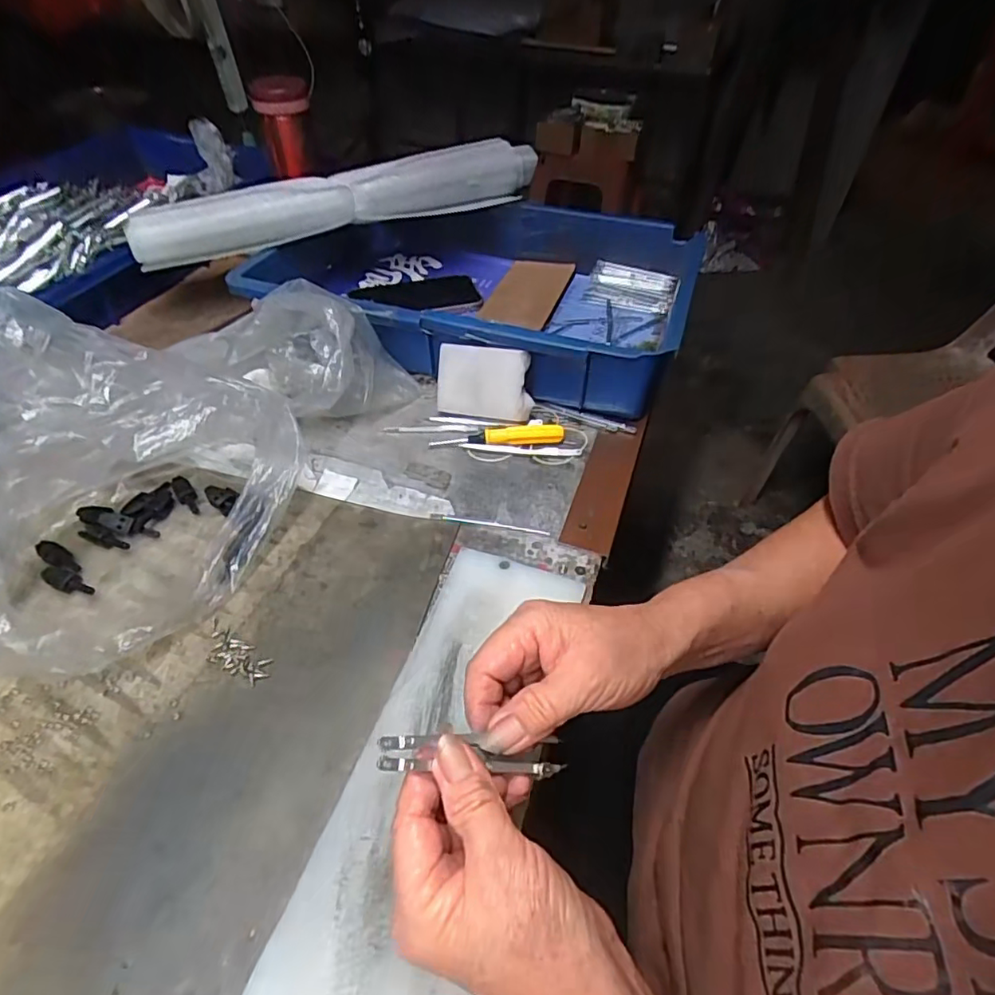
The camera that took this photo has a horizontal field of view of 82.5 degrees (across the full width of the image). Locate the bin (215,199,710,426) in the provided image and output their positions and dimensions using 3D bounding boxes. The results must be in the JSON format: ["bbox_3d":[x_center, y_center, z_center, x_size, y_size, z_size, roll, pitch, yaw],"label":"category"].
[{"bbox_3d":[-0.024,-0.222,0.613,0.426,0.092,0.274,14,47,12],"label":"bin"}]

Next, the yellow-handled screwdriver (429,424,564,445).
[{"bbox_3d":[0.000,-0.053,0.500,0.115,0.018,0.015,-2,46,-4],"label":"yellow-handled screwdriver"}]

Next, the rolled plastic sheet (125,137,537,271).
[{"bbox_3d":[-0.156,-0.319,0.604,0.431,0.062,0.042,-19,49,-19],"label":"rolled plastic sheet"}]

